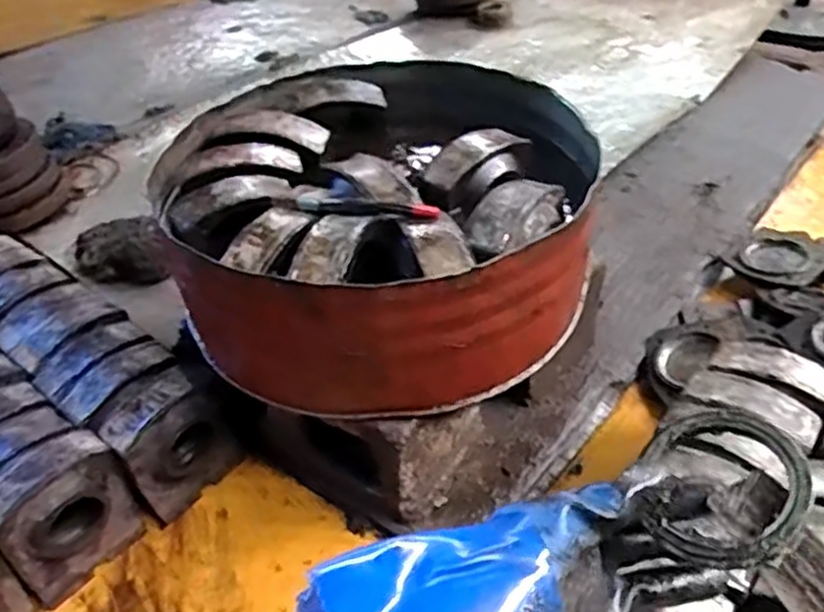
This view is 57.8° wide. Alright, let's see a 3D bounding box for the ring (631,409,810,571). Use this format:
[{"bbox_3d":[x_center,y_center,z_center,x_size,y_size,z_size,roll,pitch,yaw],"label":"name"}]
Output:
[{"bbox_3d":[0.165,0.091,0.392,0.078,0.014,0.087,-28,43,5],"label":"ring"}]

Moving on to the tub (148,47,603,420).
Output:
[{"bbox_3d":[-0.039,-0.114,0.977,0.514,0.191,0.507,-2,40,1],"label":"tub"}]

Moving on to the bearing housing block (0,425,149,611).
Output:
[{"bbox_3d":[-0.431,0.255,0.921,0.081,0.177,0.152,27,51,30],"label":"bearing housing block"}]

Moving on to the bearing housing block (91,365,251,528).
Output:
[{"bbox_3d":[-0.317,0.180,0.992,0.095,0.174,0.145,31,53,33],"label":"bearing housing block"}]

